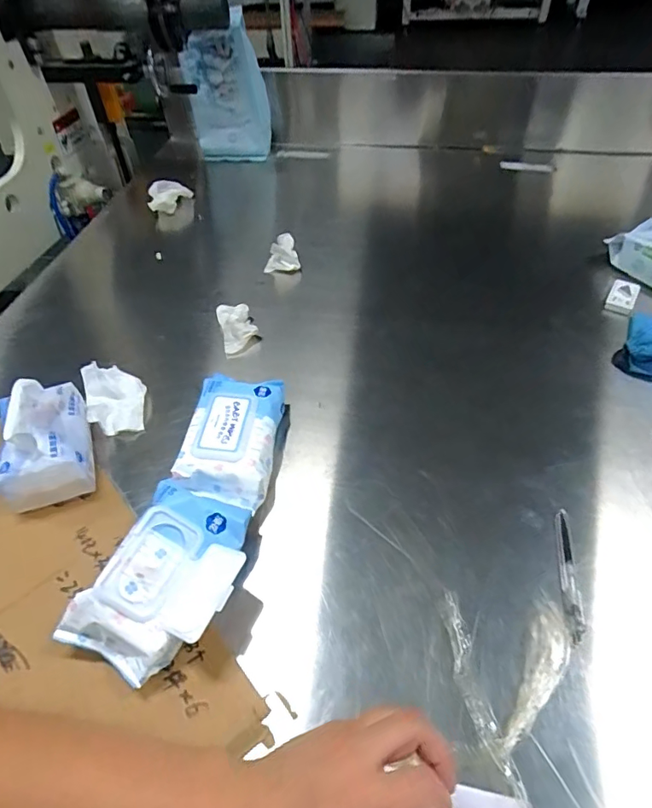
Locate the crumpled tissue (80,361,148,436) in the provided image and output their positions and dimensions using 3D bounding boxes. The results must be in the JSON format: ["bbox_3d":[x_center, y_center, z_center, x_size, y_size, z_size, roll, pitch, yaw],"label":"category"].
[{"bbox_3d":[-0.295,-0.009,0.683,0.077,0.041,0.121,-19,50,-14],"label":"crumpled tissue"}]

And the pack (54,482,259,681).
[{"bbox_3d":[-0.146,0.171,0.480,0.130,0.072,0.185,22,53,20],"label":"pack"}]

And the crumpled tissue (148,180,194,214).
[{"bbox_3d":[-0.333,-0.444,1.040,0.094,0.065,0.038,-19,50,-14],"label":"crumpled tissue"}]

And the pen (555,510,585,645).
[{"bbox_3d":[0.253,0.174,0.506,0.018,0.009,0.142,9,49,10],"label":"pen"}]

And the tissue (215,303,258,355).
[{"bbox_3d":[-0.143,-0.122,0.783,0.054,0.034,0.098,-14,49,-9],"label":"tissue"}]

